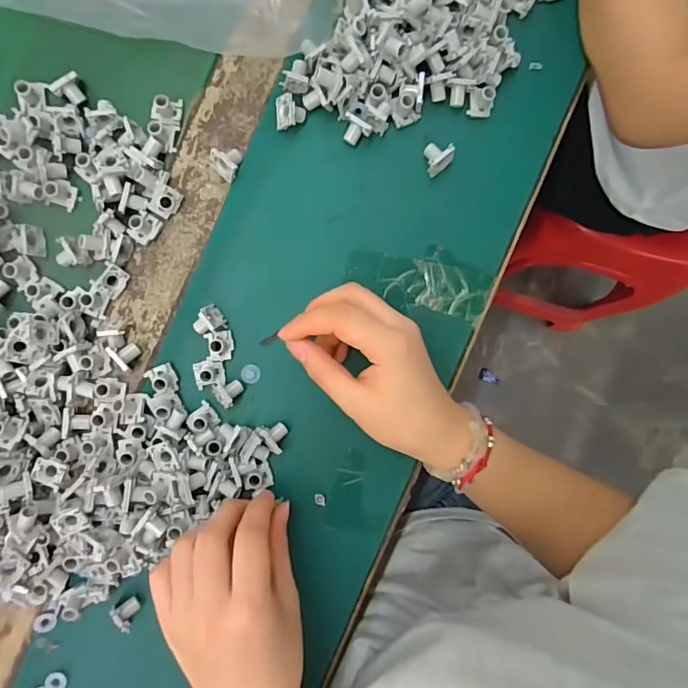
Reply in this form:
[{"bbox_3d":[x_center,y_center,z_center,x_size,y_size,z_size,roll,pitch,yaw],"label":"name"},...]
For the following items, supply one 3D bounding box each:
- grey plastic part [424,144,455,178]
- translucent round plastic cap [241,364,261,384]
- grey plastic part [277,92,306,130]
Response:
[{"bbox_3d":[0.067,-0.135,0.335,0.020,0.016,0.019,-40,91,-2],"label":"grey plastic part"},{"bbox_3d":[-0.067,0.021,0.334,0.013,0.004,0.013,0,90,-2],"label":"translucent round plastic cap"},{"bbox_3d":[-0.037,-0.162,0.326,0.020,0.014,0.021,1,90,-2],"label":"grey plastic part"}]

